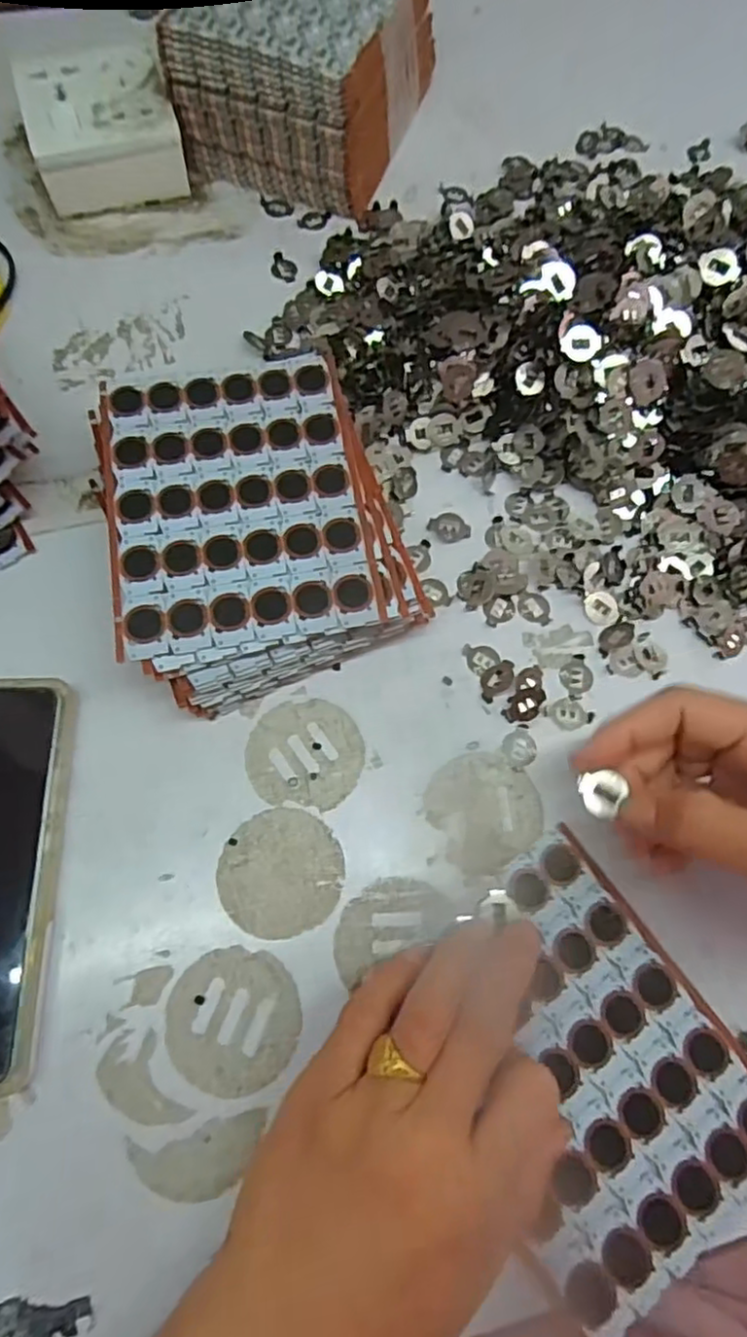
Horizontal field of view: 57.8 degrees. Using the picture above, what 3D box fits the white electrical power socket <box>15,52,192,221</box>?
[{"bbox_3d":[-0.169,-0.339,0.426,0.084,0.042,0.084,-16,72,-8],"label":"white electrical power socket"}]

